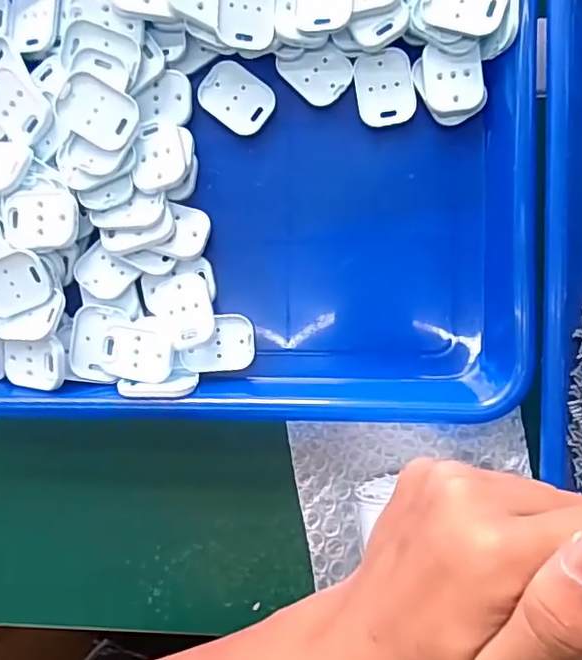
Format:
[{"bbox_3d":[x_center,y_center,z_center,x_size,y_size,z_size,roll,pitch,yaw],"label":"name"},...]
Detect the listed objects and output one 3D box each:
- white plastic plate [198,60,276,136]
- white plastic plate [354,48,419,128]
[{"bbox_3d":[-0.030,-0.126,0.317,0.040,0.004,0.030,41,93,2],"label":"white plastic plate"},{"bbox_3d":[0.049,-0.128,0.311,0.030,0.005,0.038,-10,90,4],"label":"white plastic plate"}]

